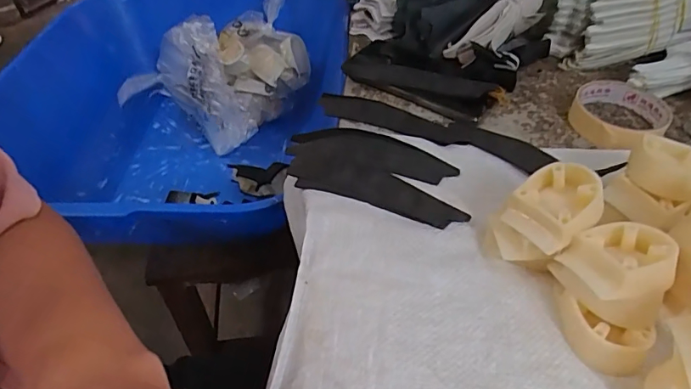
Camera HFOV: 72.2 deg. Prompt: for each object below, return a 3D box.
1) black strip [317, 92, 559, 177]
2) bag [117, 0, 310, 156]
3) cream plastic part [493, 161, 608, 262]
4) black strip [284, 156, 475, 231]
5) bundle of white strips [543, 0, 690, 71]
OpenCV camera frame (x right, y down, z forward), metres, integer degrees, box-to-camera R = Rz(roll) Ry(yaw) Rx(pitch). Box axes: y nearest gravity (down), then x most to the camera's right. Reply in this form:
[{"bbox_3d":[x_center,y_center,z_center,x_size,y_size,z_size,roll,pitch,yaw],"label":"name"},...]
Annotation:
[{"bbox_3d":[0.079,-0.065,0.449,0.217,0.004,0.046,20,48,16],"label":"black strip"},{"bbox_3d":[-0.222,-0.221,0.798,0.313,0.209,0.212,-5,46,-4],"label":"bag"},{"bbox_3d":[0.139,0.018,0.332,0.054,0.065,0.059,36,54,29],"label":"cream plastic part"},{"bbox_3d":[0.023,-0.004,0.396,0.153,0.005,0.039,17,50,16],"label":"black strip"},{"bbox_3d":[0.325,-0.217,0.553,0.194,0.079,0.122,-17,49,-18],"label":"bundle of white strips"}]

